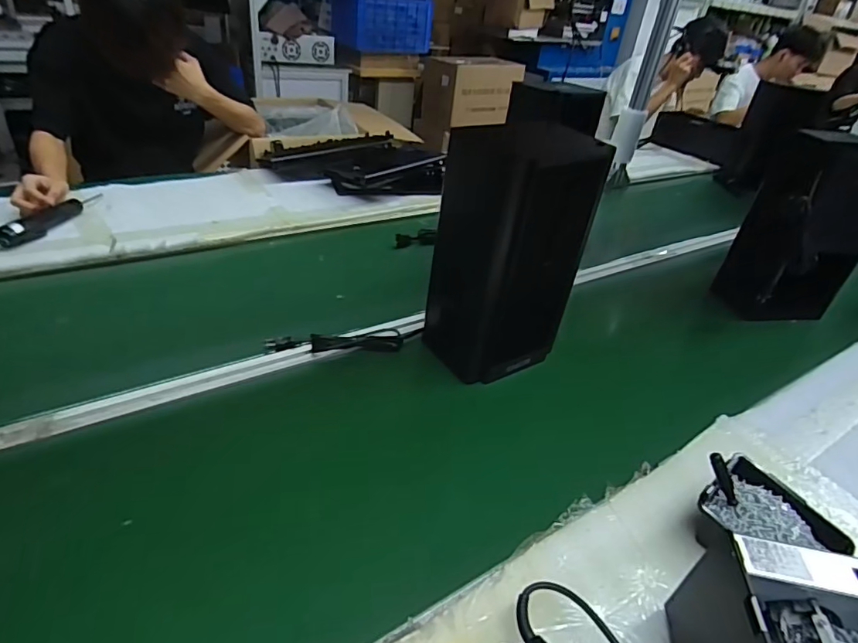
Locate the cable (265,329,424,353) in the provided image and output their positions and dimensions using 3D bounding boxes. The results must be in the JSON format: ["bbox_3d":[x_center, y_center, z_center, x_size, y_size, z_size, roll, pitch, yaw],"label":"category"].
[{"bbox_3d":[-0.134,0.029,0.826,0.241,0.026,0.026,0,35,-10],"label":"cable"}]

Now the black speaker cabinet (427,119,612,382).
[{"bbox_3d":[0.118,-0.087,0.773,0.186,0.373,0.140,-17,41,-31],"label":"black speaker cabinet"}]

